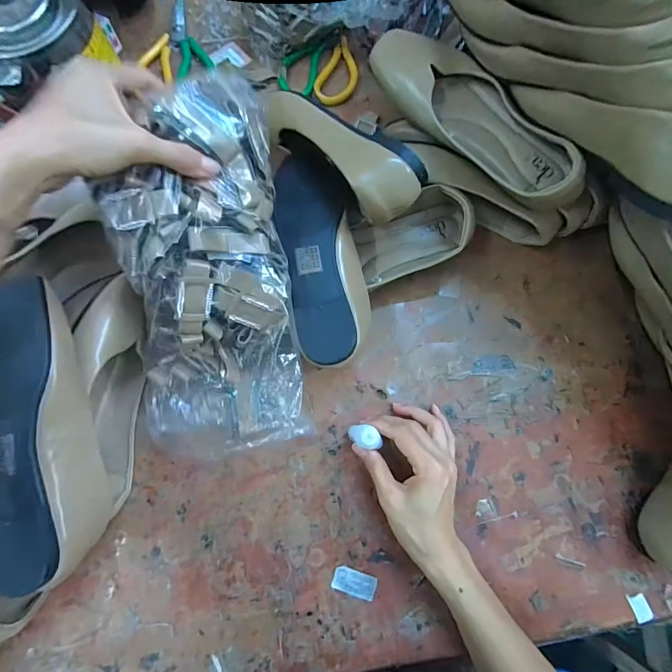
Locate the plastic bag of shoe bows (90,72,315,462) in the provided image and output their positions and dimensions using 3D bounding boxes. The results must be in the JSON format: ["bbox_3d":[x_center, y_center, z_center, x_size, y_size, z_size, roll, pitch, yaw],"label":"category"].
[{"bbox_3d":[-0.107,-0.036,0.347,0.140,0.075,0.320,1,116,-1],"label":"plastic bag of shoe bows"}]

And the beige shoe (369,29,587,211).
[{"bbox_3d":[0.136,-0.209,0.380,0.081,0.060,0.237,-43,80,-10],"label":"beige shoe"}]

